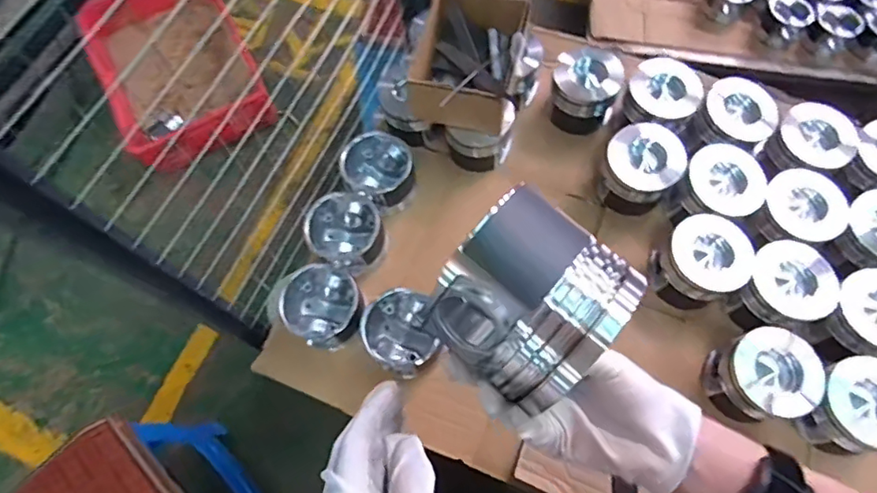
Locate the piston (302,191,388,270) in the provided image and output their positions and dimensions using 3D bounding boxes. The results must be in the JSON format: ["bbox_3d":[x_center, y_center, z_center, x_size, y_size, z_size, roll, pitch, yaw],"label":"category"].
[{"bbox_3d":[-0.141,-0.024,0.846,0.112,0.073,0.111,-1,66,2],"label":"piston"}]

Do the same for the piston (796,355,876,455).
[{"bbox_3d":[0.553,0.211,0.726,0.107,0.092,0.119,33,71,16],"label":"piston"}]

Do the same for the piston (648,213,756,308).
[{"bbox_3d":[0.386,0.028,0.821,0.110,0.106,0.113,-1,66,2],"label":"piston"}]

